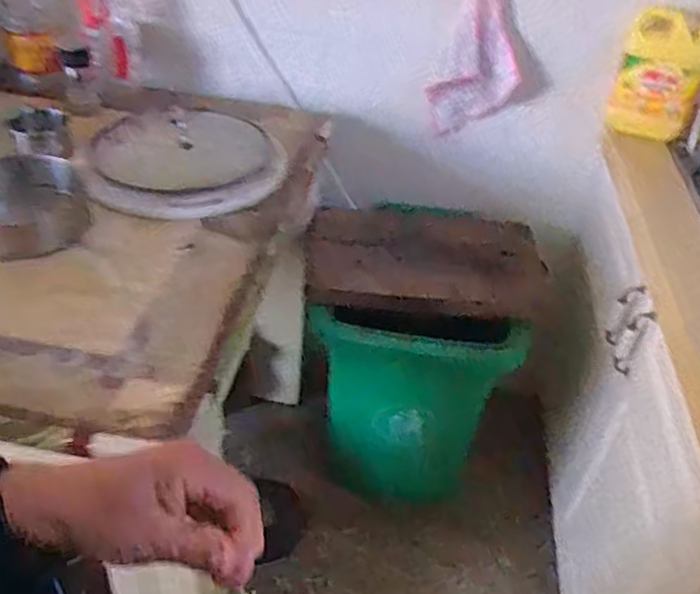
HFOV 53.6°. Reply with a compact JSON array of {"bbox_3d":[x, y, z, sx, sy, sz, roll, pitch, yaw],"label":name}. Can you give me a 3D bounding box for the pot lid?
[{"bbox_3d":[-0.275,-0.249,1.201,0.313,0.067,0.314,3,40,-3],"label":"pot lid"}]

